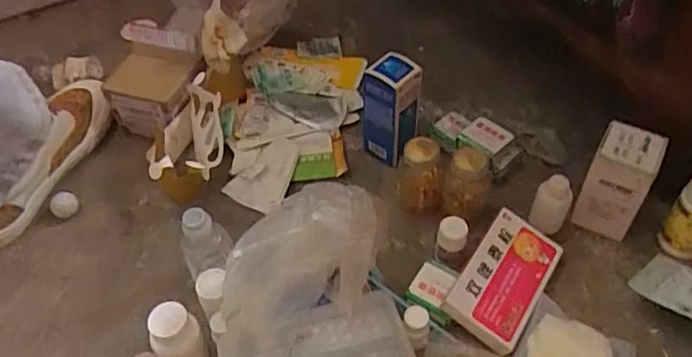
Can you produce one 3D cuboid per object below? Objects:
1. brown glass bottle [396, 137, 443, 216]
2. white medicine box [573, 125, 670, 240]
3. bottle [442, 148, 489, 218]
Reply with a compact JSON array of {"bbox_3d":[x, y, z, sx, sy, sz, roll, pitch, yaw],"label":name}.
[{"bbox_3d":[0.085,0.000,0.685,0.048,0.086,0.049,-8,49,-4],"label":"brown glass bottle"},{"bbox_3d":[0.298,0.007,0.652,0.064,0.119,0.060,22,53,20],"label":"white medicine box"},{"bbox_3d":[0.135,0.007,0.668,0.051,0.064,0.052,23,54,20],"label":"bottle"}]

